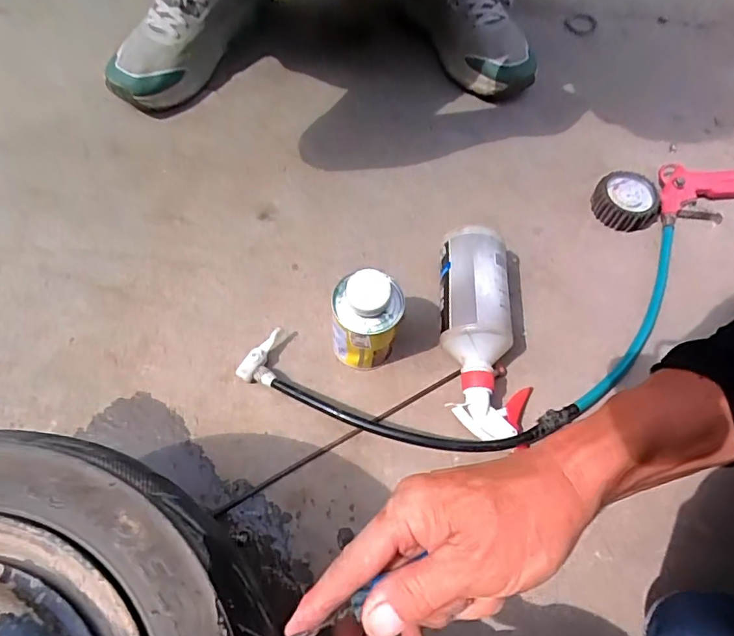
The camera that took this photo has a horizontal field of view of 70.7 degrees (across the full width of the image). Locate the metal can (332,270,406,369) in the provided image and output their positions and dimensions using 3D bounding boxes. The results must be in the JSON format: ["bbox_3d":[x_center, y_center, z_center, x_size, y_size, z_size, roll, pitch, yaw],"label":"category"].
[{"bbox_3d":[0.001,0.003,0.494,0.067,0.110,0.065,7,63,1],"label":"metal can"}]

